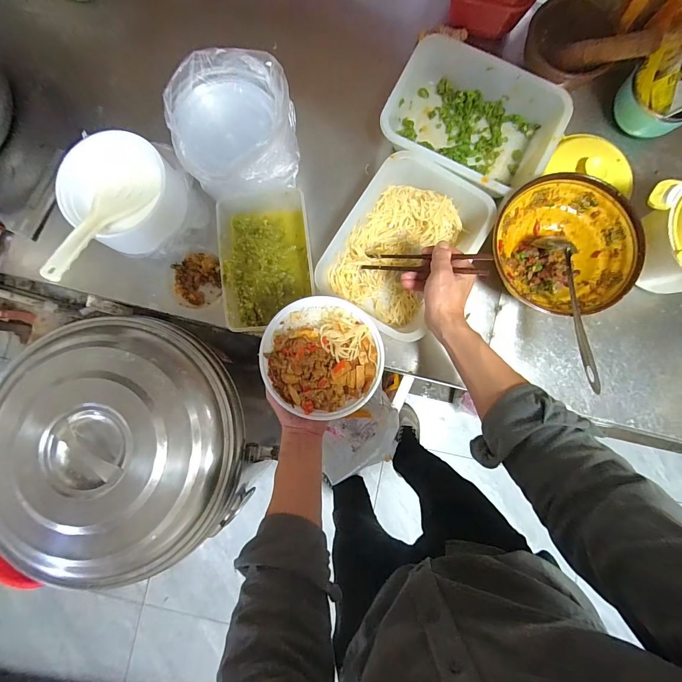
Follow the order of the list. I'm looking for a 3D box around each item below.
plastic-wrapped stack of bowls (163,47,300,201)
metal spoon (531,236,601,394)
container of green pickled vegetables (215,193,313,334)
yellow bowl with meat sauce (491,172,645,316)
[{"bbox_3d":[-0.166,-0.330,0.548,0.182,0.135,0.187,-2,86,1],"label":"plastic-wrapped stack of bowls"},{"bbox_3d":[0.354,-0.051,0.505,0.047,0.031,0.258,-1,70,1],"label":"metal spoon"},{"bbox_3d":[-0.125,-0.144,0.575,0.147,0.066,0.253,-7,86,0],"label":"container of green pickled vegetables"},{"bbox_3d":[0.359,-0.153,0.557,0.203,0.085,0.217,0,86,1],"label":"yellow bowl with meat sauce"}]

